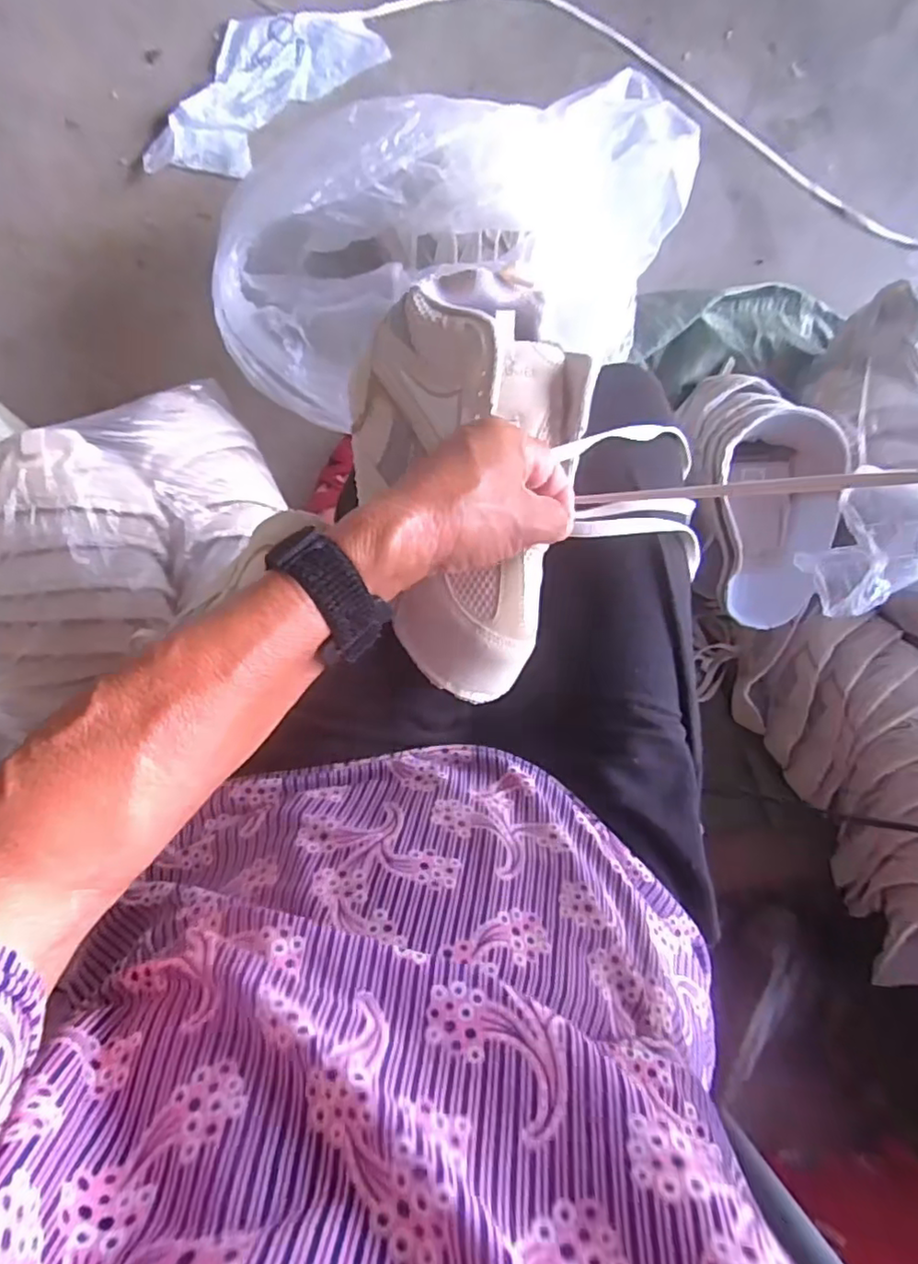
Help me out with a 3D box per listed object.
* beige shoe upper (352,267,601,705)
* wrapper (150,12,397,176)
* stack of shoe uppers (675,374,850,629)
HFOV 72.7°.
[{"bbox_3d":[0.010,-0.084,0.348,0.133,0.052,0.237,1,85,-8],"label":"beige shoe upper"},{"bbox_3d":[-0.244,-0.650,0.738,0.306,0.020,0.135,-44,95,-5],"label":"wrapper"},{"bbox_3d":[0.342,-0.157,0.723,0.137,0.115,0.292,-6,91,-7],"label":"stack of shoe uppers"}]

